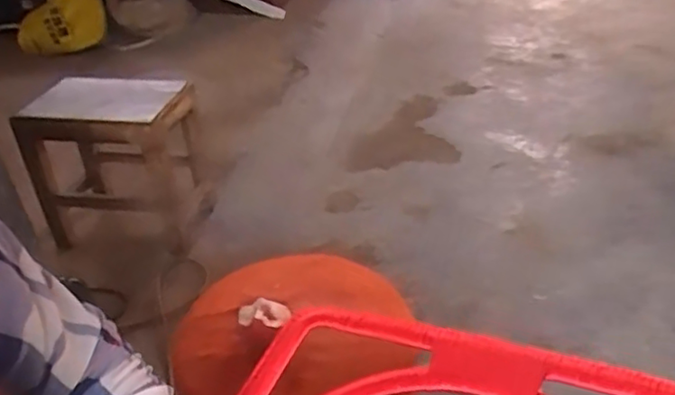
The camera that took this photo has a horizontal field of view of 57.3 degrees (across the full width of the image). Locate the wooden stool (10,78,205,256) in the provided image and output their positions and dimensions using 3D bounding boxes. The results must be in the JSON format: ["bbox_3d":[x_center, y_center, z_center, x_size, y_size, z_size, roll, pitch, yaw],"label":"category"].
[{"bbox_3d":[-0.431,-0.082,1.266,0.290,0.275,0.238,1,37,9],"label":"wooden stool"}]

